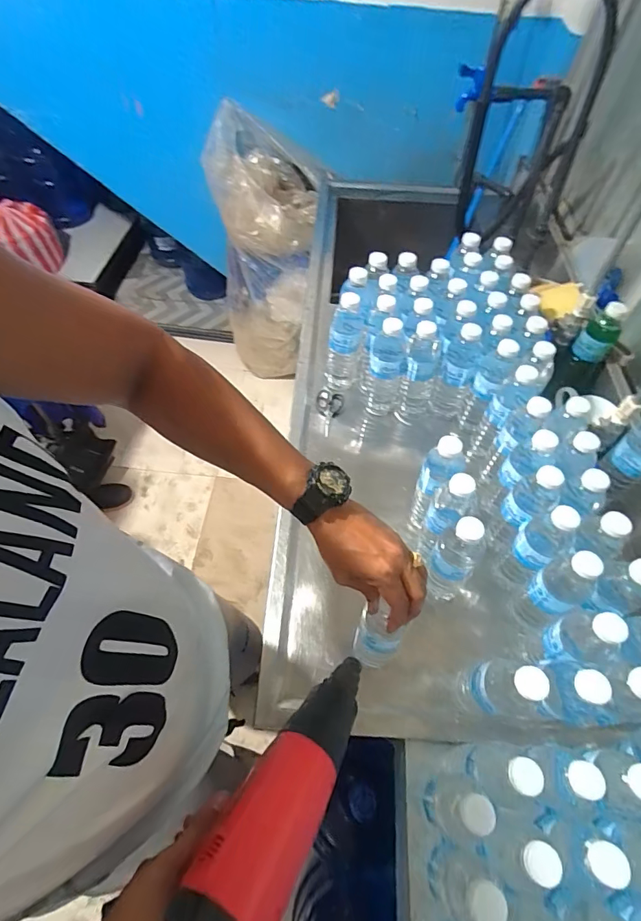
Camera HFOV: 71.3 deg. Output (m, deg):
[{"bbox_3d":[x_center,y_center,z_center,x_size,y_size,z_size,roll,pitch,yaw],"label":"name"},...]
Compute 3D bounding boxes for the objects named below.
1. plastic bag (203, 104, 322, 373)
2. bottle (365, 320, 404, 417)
[{"bbox_3d":[-0.203,-0.738,1.729,0.387,0.849,0.258,17,58,9],"label":"plastic bag"},{"bbox_3d":[0.124,-0.179,0.844,0.066,0.203,0.069,6,57,2],"label":"bottle"}]

